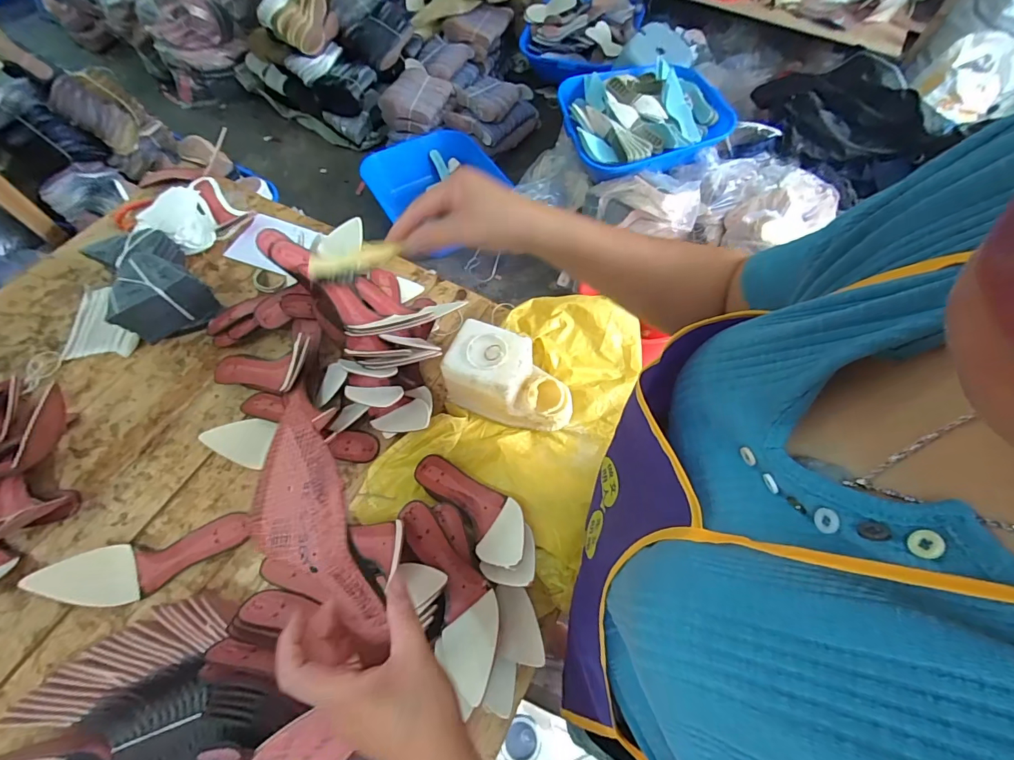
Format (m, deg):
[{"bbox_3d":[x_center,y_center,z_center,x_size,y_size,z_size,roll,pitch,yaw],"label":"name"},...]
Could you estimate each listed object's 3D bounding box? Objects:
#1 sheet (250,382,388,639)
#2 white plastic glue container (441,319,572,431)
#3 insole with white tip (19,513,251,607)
[{"bbox_3d":[-0.144,0.111,0.322,0.069,0.064,0.197,-24,77,-13],"label":"sheet"},{"bbox_3d":[0.010,-0.002,0.705,0.206,0.113,0.114,16,63,7],"label":"white plastic glue container"},{"bbox_3d":[-0.495,0.252,0.615,0.243,0.059,0.081,-13,62,-24],"label":"insole with white tip"}]

